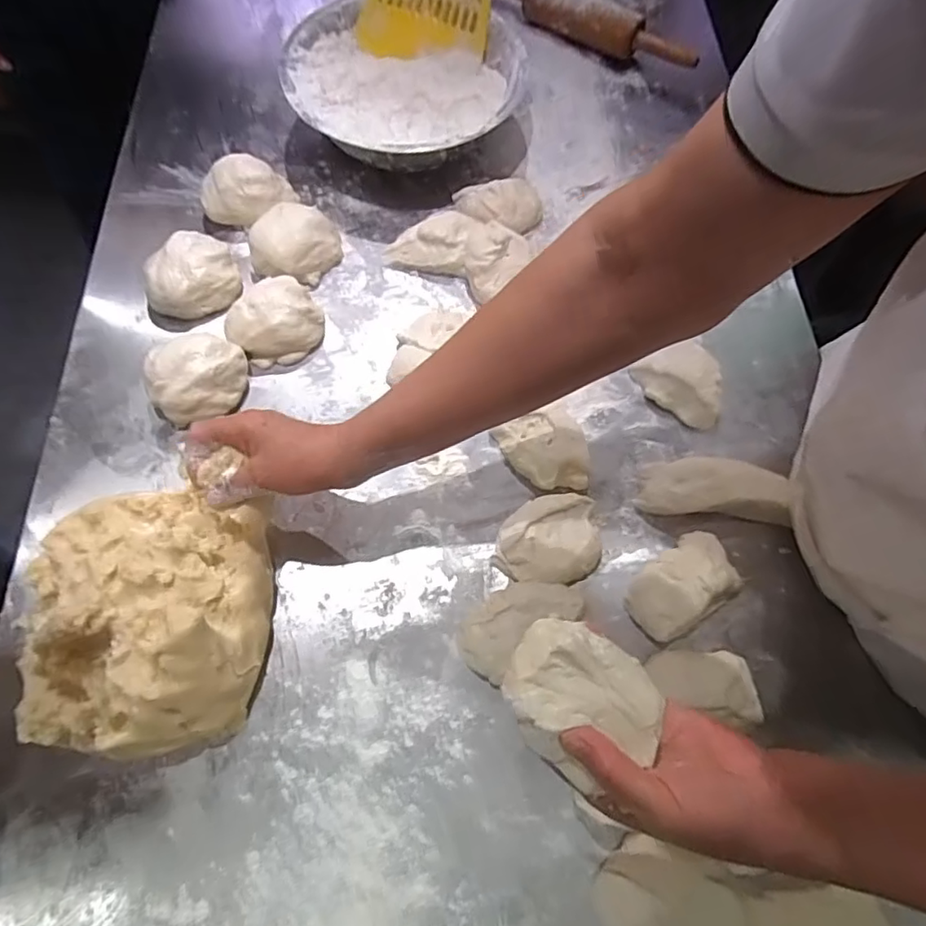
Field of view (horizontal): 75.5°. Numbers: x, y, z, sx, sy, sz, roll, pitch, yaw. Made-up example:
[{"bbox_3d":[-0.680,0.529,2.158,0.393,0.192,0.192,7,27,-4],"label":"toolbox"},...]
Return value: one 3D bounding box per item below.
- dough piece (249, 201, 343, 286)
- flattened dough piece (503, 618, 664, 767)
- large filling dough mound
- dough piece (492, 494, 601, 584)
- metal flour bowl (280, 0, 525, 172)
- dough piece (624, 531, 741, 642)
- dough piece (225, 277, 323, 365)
[{"bbox_3d":[-0.187,-0.244,0.669,0.093,0.056,0.073,-1,67,-1],"label":"dough piece"},{"bbox_3d":[0.072,0.129,0.348,0.089,0.028,0.060,21,68,8],"label":"flattened dough piece"},{"bbox_3d":[-0.260,0.122,0.482,0.190,0.096,0.196,0,67,-1],"label":"large filling dough mound"},{"bbox_3d":[0.076,0.068,0.548,0.092,0.032,0.079,-4,67,-2],"label":"dough piece"},{"bbox_3d":[-0.079,-0.440,0.736,0.267,0.088,0.237,14,67,5],"label":"metal flour bowl"},{"bbox_3d":[0.195,0.109,0.533,0.102,0.037,0.061,-36,72,-15],"label":"dough piece"},{"bbox_3d":[-0.197,-0.150,0.626,0.094,0.053,0.078,-23,69,-10],"label":"dough piece"}]

